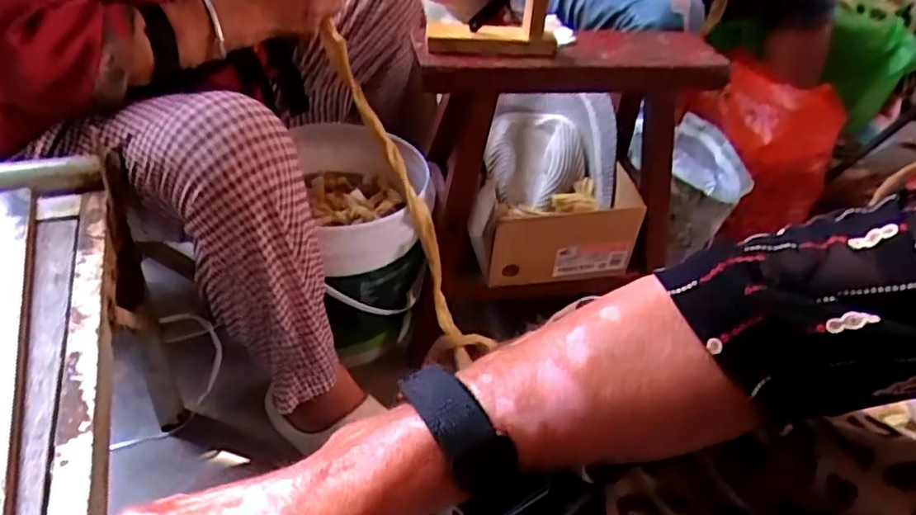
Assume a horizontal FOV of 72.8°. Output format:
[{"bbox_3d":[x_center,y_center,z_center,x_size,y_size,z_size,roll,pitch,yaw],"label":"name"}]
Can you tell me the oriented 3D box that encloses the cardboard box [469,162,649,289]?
[{"bbox_3d":[0.129,-0.047,0.869,0.224,0.133,0.136,-2,40,-10],"label":"cardboard box"}]

